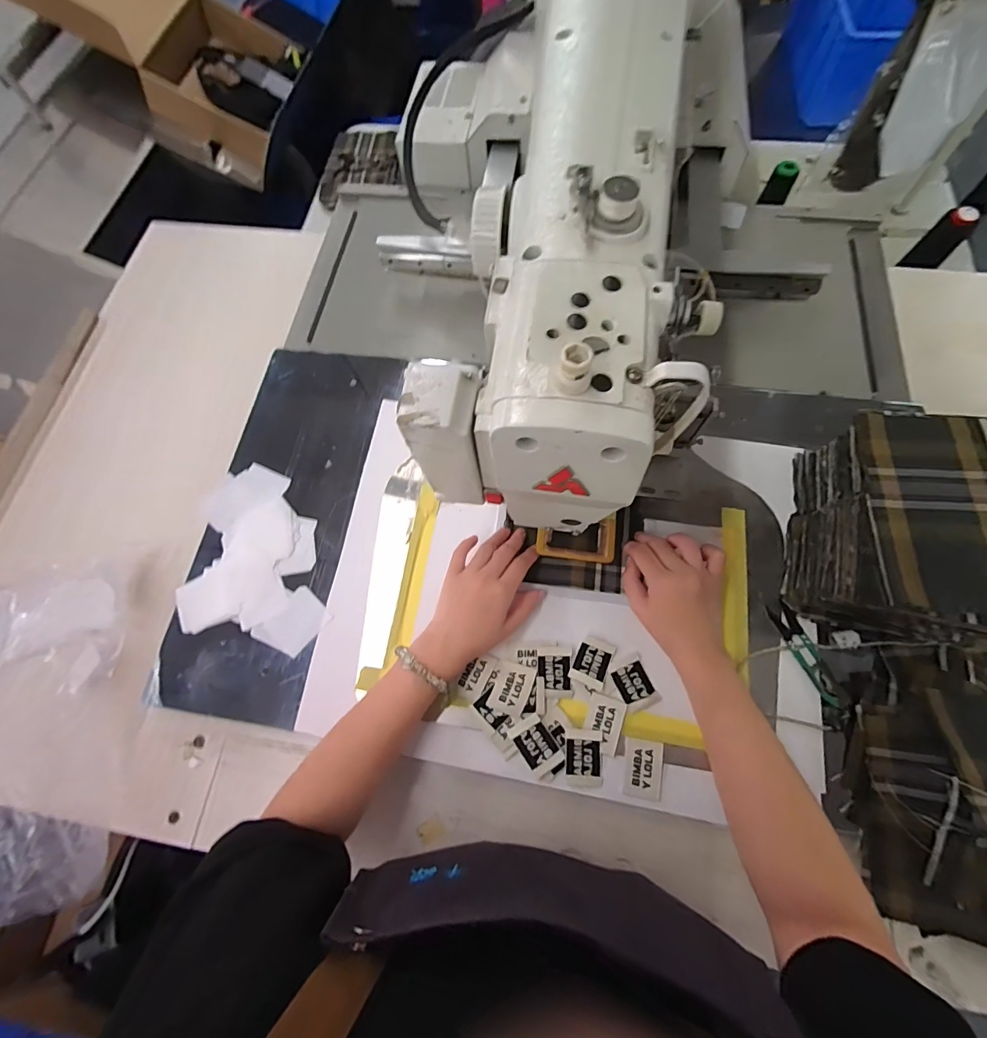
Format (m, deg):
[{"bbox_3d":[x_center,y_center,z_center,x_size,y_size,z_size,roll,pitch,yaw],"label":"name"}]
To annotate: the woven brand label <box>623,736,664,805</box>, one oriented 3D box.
[{"bbox_3d":[0.140,0.233,0.407,0.033,0.004,0.051,8,76,9],"label":"woven brand label"}]

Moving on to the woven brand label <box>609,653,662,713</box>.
[{"bbox_3d":[0.139,0.164,0.432,0.039,0.006,0.043,-27,69,-6],"label":"woven brand label"}]

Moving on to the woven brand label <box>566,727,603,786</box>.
[{"bbox_3d":[0.086,0.222,0.407,0.035,0.004,0.047,2,70,3],"label":"woven brand label"}]

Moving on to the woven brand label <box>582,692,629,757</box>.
[{"bbox_3d":[0.106,0.195,0.418,0.035,0.004,0.048,19,72,9],"label":"woven brand label"}]

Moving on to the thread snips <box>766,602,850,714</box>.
[{"bbox_3d":[0.308,0.134,0.429,0.022,0.007,0.103,-25,71,-7],"label":"thread snips"}]

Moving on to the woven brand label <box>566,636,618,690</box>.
[{"bbox_3d":[0.099,0.143,0.437,0.035,0.004,0.044,23,72,10],"label":"woven brand label"}]

